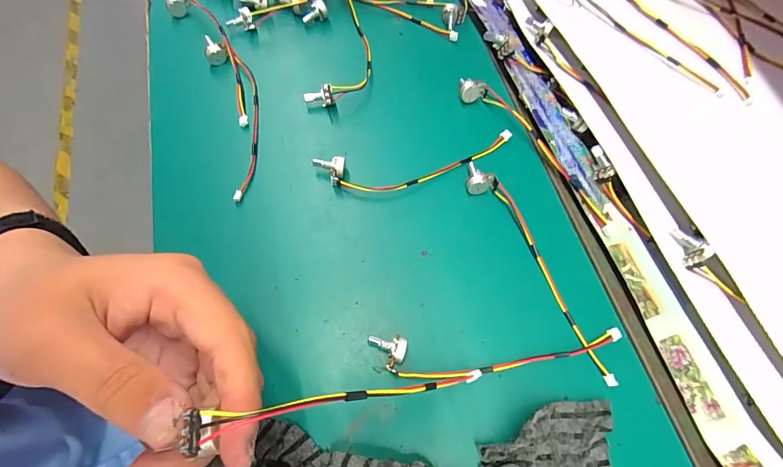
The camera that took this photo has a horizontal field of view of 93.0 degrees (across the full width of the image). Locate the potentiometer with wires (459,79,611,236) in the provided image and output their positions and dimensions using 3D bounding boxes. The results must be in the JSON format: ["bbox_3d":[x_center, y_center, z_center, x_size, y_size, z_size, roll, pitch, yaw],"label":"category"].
[{"bbox_3d":[0.114,-0.068,0.296,0.024,0.013,0.165,-34,72,-15],"label":"potentiometer with wires"}]

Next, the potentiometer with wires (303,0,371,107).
[{"bbox_3d":[-0.039,-0.165,0.330,0.047,0.023,0.128,9,67,2],"label":"potentiometer with wires"}]

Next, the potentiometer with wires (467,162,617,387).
[{"bbox_3d":[0.104,0.019,0.261,0.022,0.015,0.175,-27,71,-13],"label":"potentiometer with wires"}]

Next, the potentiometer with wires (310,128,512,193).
[{"bbox_3d":[0.023,-0.053,0.289,0.159,0.018,0.035,-11,68,-7],"label":"potentiometer with wires"}]

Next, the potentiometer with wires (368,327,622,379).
[{"bbox_3d":[0.070,0.076,0.235,0.164,0.021,0.024,-2,67,-3],"label":"potentiometer with wires"}]

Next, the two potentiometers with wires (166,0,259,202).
[{"bbox_3d":[-0.141,-0.129,0.314,0.046,0.021,0.221,-23,70,-11],"label":"two potentiometers with wires"}]

